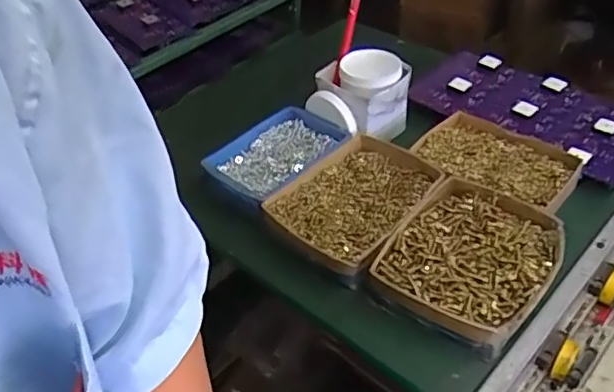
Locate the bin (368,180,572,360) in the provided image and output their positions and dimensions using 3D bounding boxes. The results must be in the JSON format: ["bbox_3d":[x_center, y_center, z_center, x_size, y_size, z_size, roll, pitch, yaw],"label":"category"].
[{"bbox_3d":[0.201,0.083,0.734,0.175,0.062,0.219,24,48,29],"label":"bin"}]

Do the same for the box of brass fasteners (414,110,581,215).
[{"bbox_3d":[0.274,-0.052,0.862,0.210,0.035,0.144,21,47,27],"label":"box of brass fasteners"}]

